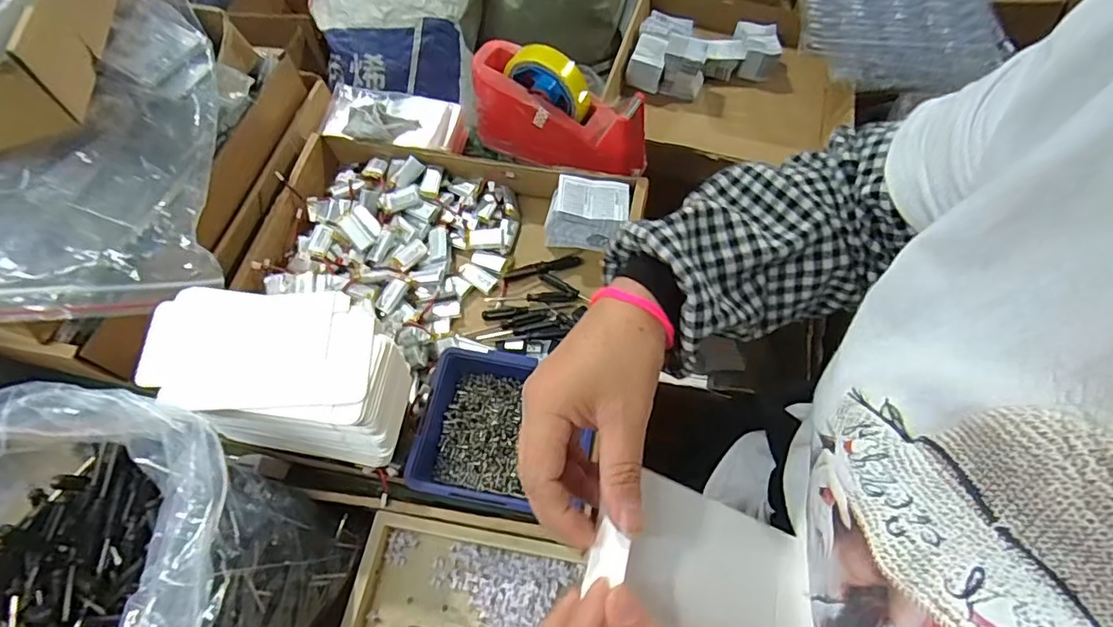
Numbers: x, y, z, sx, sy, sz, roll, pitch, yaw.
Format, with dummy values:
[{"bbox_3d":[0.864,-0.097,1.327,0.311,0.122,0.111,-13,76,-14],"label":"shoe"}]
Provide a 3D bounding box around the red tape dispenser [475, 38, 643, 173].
[{"bbox_3d":[0.001,-0.217,0.613,0.198,0.109,0.067,28,66,16],"label":"red tape dispenser"}]

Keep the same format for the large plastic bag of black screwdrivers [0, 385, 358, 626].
[{"bbox_3d":[-0.282,0.164,0.352,0.209,0.177,0.199,32,68,18],"label":"large plastic bag of black screwdrivers"}]

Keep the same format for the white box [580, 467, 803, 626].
[{"bbox_3d":[0.079,0.133,0.290,0.129,0.013,0.074,31,58,-16],"label":"white box"}]

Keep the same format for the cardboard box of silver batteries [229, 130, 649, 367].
[{"bbox_3d":[-0.116,-0.061,0.580,0.359,0.061,0.231,10,63,8],"label":"cardboard box of silver batteries"}]

